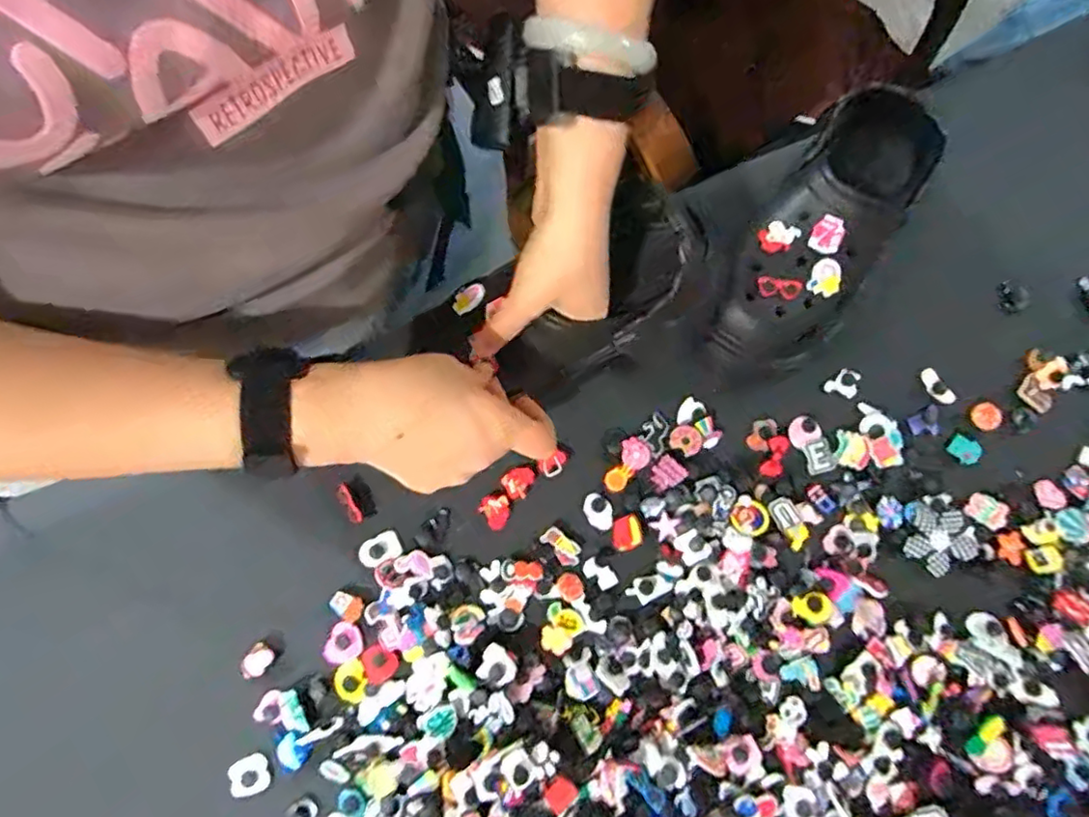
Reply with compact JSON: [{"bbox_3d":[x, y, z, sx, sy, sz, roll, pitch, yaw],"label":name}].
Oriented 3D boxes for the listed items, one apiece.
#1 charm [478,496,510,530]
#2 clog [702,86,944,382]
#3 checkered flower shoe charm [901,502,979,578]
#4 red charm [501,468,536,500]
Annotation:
[{"bbox_3d":[-0.038,0.080,0.481,0.022,0.004,0.026,-32,81,-7],"label":"charm"},{"bbox_3d":[0.218,-0.123,0.475,0.115,0.086,0.240,34,94,5],"label":"clog"},{"bbox_3d":[0.310,0.104,0.480,0.055,0.004,0.051,21,79,3],"label":"checkered flower shoe charm"},{"bbox_3d":[-0.019,0.058,0.485,0.025,0.007,0.023,0,79,-1],"label":"red charm"}]

